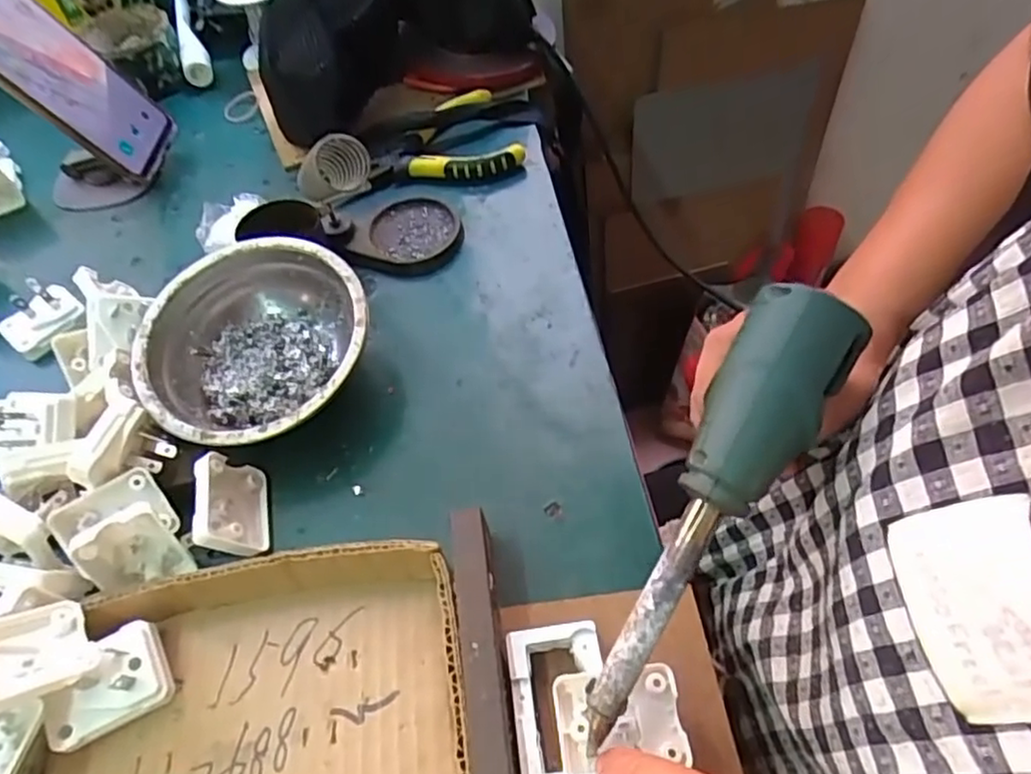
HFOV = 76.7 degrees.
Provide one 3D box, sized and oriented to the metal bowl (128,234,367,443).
[{"bbox_3d":[-0.144,-0.019,0.371,0.124,0.054,0.120,-2,56,3],"label":"metal bowl"}]

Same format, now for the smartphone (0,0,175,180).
[{"bbox_3d":[-0.318,-0.217,0.443,0.014,0.163,0.073,-11,56,34],"label":"smartphone"}]

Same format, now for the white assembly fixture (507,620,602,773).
[{"bbox_3d":[0.019,0.133,0.273,0.039,0.018,0.060,-7,56,-1],"label":"white assembly fixture"}]

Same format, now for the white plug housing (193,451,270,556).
[{"bbox_3d":[-0.143,0.060,0.332,0.015,0.040,0.048,-36,52,21],"label":"white plug housing"}]

